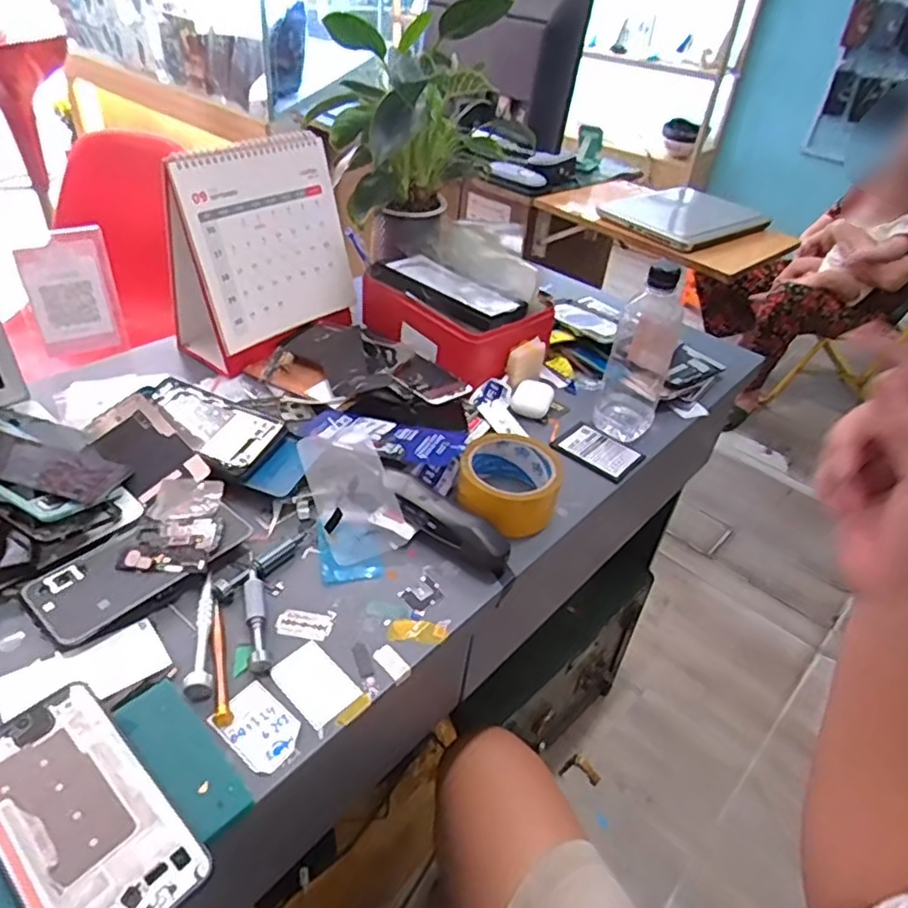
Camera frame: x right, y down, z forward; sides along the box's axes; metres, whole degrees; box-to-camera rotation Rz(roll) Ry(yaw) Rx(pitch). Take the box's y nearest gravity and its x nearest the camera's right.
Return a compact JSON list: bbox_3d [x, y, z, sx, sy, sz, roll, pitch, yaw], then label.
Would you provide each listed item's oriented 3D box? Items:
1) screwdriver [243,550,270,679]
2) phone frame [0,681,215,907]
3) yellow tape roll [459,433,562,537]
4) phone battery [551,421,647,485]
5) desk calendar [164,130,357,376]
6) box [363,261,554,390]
[{"bbox_3d":[-0.154,0.120,0.489,0.013,0.019,0.110,-7,39,-18],"label":"screwdriver"},{"bbox_3d":[-0.212,0.201,0.356,0.158,0.006,0.078,31,43,29],"label":"phone frame"},{"bbox_3d":[0.052,0.029,0.607,0.092,0.059,0.092,4,37,-3],"label":"yellow tape roll"},{"bbox_3d":[0.157,-0.004,0.692,0.084,0.010,0.066,31,43,29],"label":"phone battery"},{"bbox_3d":[-0.225,-0.238,0.750,0.104,0.223,0.207,27,41,25],"label":"desk calendar"},{"bbox_3d":[0.003,-0.181,0.800,0.215,0.077,0.143,33,44,31],"label":"box"}]

